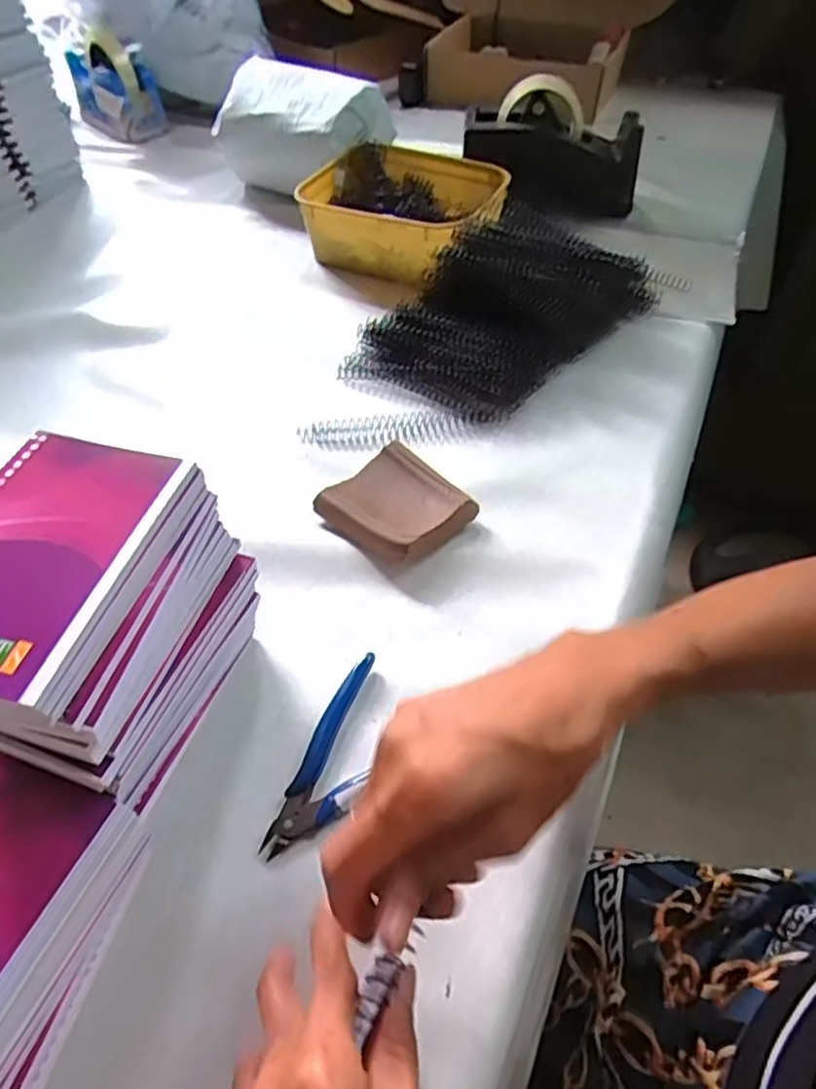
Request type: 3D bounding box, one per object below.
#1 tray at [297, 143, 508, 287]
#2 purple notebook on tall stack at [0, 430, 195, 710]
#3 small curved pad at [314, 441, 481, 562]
[{"bbox_3d":[0.003,-0.357,0.702,0.216,0.072,0.171,22,54,19],"label":"tray"},{"bbox_3d":[-0.158,0.001,0.275,0.084,0.007,0.126,10,51,10],"label":"purple notebook on tall stack"},{"bbox_3d":[-0.005,-0.028,0.459,0.089,0.024,0.085,32,58,25],"label":"small curved pad"}]

